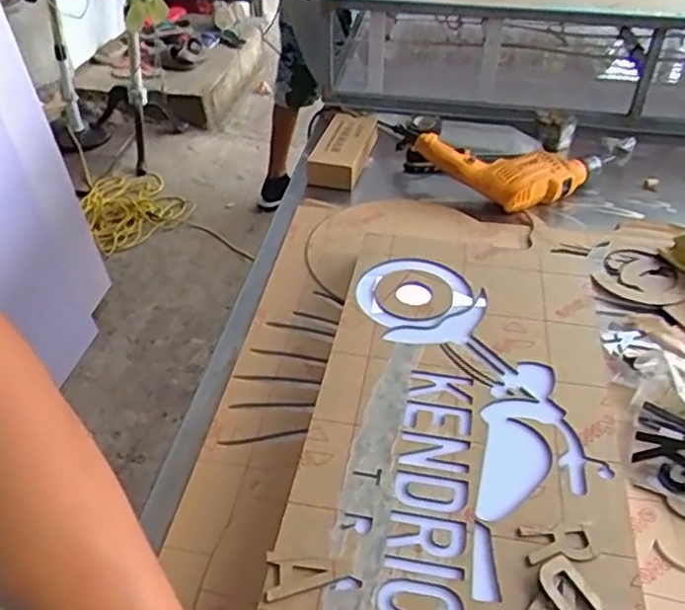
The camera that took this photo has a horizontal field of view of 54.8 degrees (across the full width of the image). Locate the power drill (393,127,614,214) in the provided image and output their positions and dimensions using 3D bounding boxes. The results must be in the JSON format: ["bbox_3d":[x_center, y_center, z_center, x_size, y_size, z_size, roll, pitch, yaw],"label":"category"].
[{"bbox_3d":[0.258,-0.224,1.083,0.351,0.074,0.167,7,40,7],"label":"power drill"}]

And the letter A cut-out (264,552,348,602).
[{"bbox_3d":[-0.030,0.221,0.543,0.065,0.004,0.038,-2,40,-3],"label":"letter A cut-out"}]

